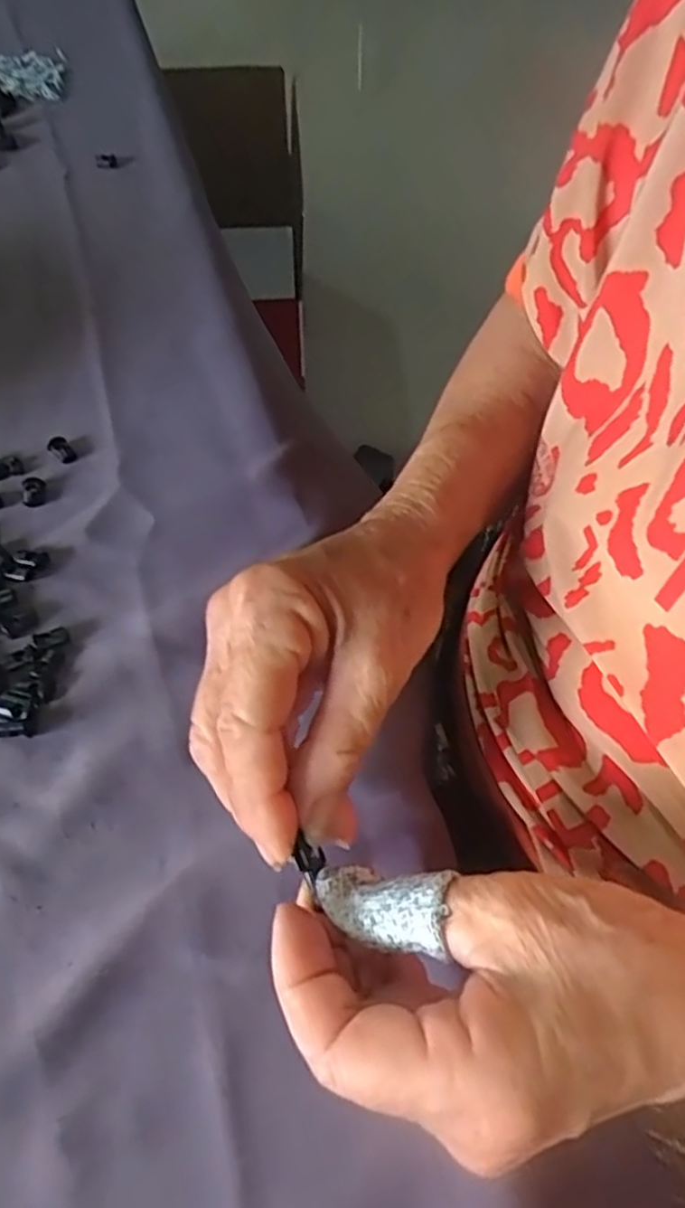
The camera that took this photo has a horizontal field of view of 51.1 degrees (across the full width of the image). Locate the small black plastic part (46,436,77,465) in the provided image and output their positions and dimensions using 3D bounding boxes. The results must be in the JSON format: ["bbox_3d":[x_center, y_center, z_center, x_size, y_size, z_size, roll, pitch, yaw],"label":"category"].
[{"bbox_3d":[-0.140,-0.078,0.360,0.010,0.008,0.016,-38,67,-23],"label":"small black plastic part"}]

